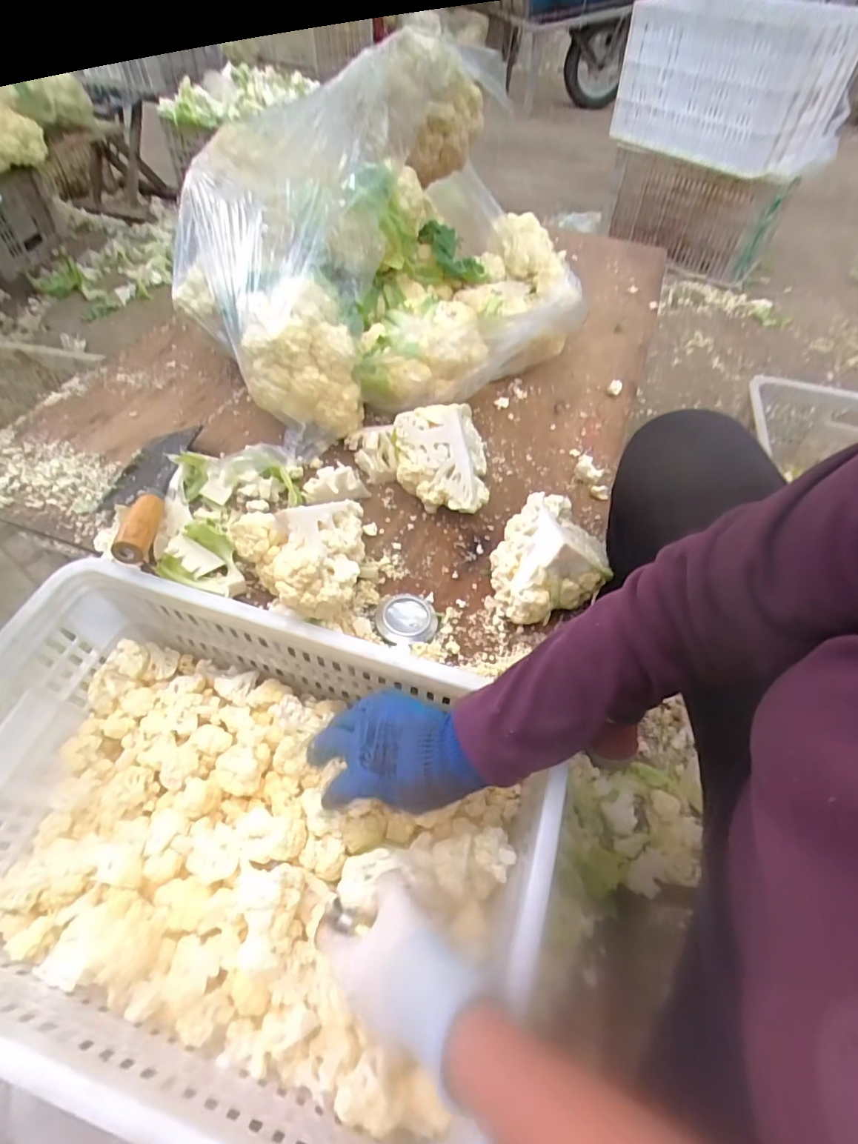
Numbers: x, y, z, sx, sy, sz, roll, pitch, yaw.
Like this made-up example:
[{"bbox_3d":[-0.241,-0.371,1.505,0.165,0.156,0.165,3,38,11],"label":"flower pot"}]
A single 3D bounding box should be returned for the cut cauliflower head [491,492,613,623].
[{"bbox_3d":[0.128,-0.009,0.556,0.121,0.087,0.137,17,54,10],"label":"cut cauliflower head"}]

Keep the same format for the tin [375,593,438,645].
[{"bbox_3d":[-0.023,0.047,0.542,0.062,0.016,0.061,1,53,-2],"label":"tin"}]

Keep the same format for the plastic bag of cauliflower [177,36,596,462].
[{"bbox_3d":[-0.038,-0.461,0.704,0.536,0.312,0.381,-27,59,-21],"label":"plastic bag of cauliflower"}]

